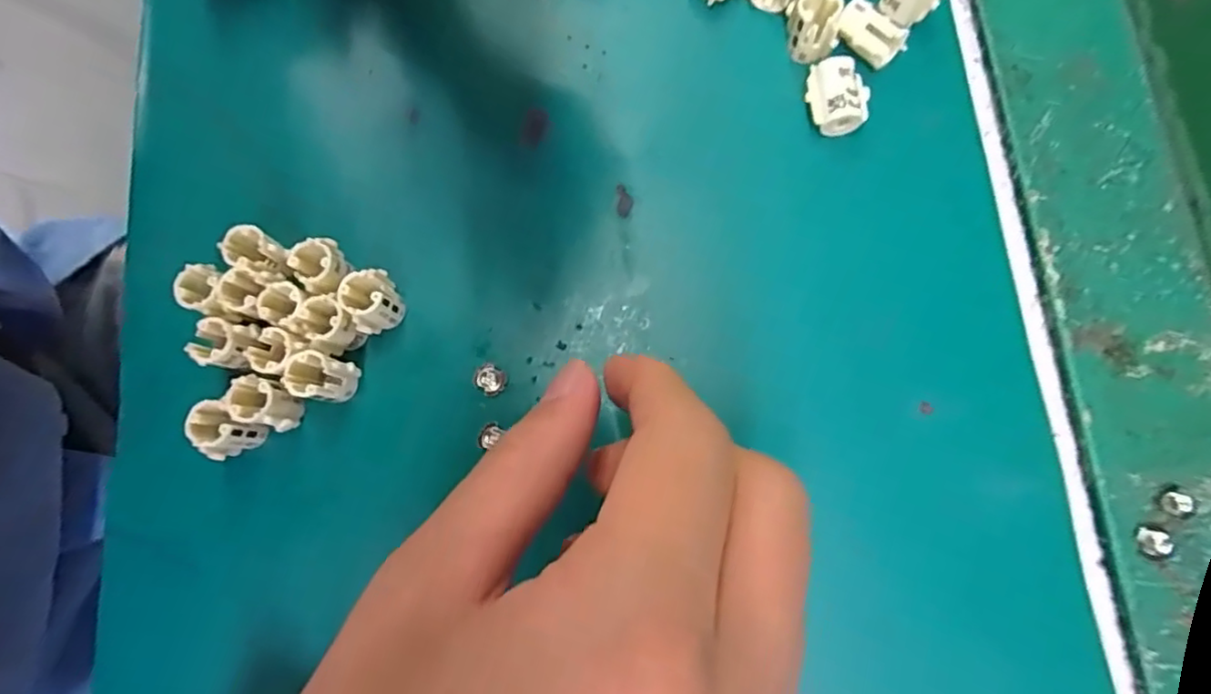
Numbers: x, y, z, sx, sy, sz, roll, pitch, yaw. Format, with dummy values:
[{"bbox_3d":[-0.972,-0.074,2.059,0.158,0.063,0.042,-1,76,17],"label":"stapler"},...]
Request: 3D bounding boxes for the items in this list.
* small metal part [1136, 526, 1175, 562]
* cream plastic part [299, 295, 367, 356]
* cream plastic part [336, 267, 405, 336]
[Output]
[{"bbox_3d":[0.159,0.057,0.181,0.009,0.004,0.009,0,78,1],"label":"small metal part"},{"bbox_3d":[-0.089,-0.006,0.207,0.015,0.022,0.014,0,78,2],"label":"cream plastic part"},{"bbox_3d":[-0.076,-0.014,0.209,0.017,0.025,0.015,-33,78,-5],"label":"cream plastic part"}]

